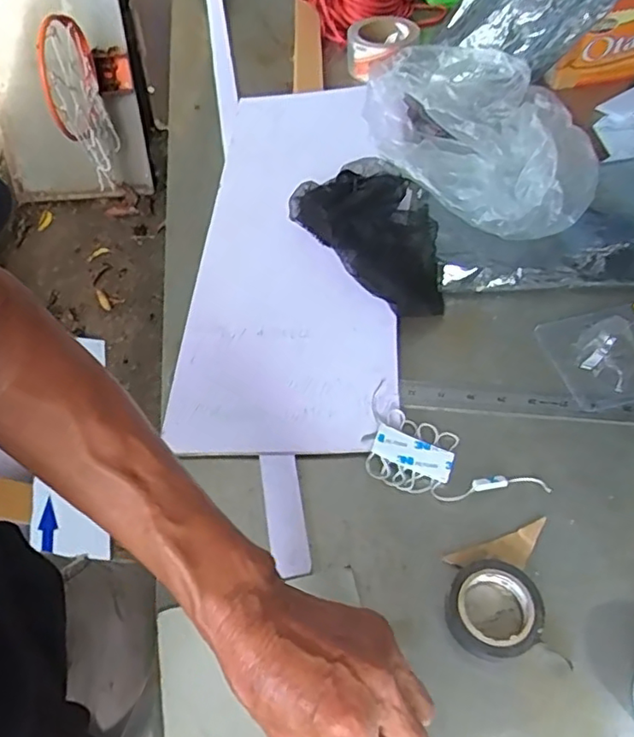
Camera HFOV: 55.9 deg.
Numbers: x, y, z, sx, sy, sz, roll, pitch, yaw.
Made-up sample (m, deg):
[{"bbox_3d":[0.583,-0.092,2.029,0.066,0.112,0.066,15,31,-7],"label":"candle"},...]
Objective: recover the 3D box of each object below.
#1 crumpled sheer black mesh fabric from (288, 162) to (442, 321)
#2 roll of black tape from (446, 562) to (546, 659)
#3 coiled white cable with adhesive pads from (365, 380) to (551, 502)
[{"bbox_3d":[0.073,-0.145,0.614,0.137,0.052,0.202,-31,58,-20],"label":"crumpled sheer black mesh fabric"},{"bbox_3d":[0.118,0.159,0.398,0.059,0.019,0.056,-1,53,1],"label":"roll of black tape"},{"bbox_3d":[0.094,0.074,0.469,0.146,0.014,0.065,28,58,21],"label":"coiled white cable with adhesive pads"}]

